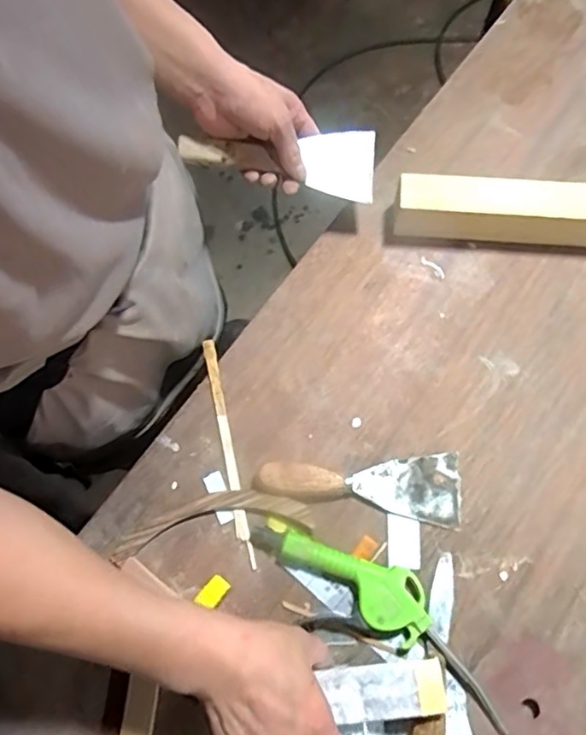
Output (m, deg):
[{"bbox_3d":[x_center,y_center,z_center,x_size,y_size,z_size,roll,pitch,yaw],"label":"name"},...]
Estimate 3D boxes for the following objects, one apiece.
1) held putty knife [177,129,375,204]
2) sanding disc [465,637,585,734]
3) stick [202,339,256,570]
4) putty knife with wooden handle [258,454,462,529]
[{"bbox_3d":[-0.011,-0.216,0.580,0.192,0.020,0.068,10,93,-15],"label":"held putty knife"},{"bbox_3d":[0.191,0.278,0.480,0.091,0.011,0.097,0,72,0],"label":"sanding disc"},{"bbox_3d":[-0.062,0.075,0.552,0.012,0.006,0.216,-12,73,-4],"label":"stick"},{"bbox_3d":[0.060,0.112,0.535,0.184,0.016,0.060,-1,72,-1],"label":"putty knife with wooden handle"}]

